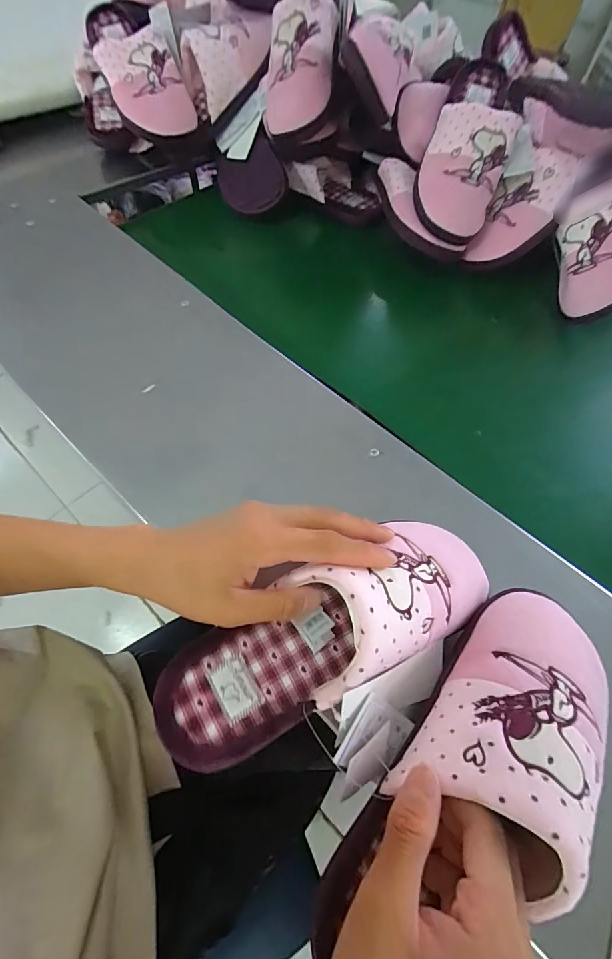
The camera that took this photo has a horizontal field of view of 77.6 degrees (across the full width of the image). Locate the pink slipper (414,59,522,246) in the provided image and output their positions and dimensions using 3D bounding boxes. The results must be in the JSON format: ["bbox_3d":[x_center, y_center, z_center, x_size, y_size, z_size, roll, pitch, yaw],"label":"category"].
[{"bbox_3d":[0.217,-0.456,0.510,0.106,0.065,0.245,14,88,5],"label":"pink slipper"}]

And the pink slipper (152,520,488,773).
[{"bbox_3d":[0.017,0.097,0.258,0.242,0.071,0.086,-26,66,-9],"label":"pink slipper"}]

